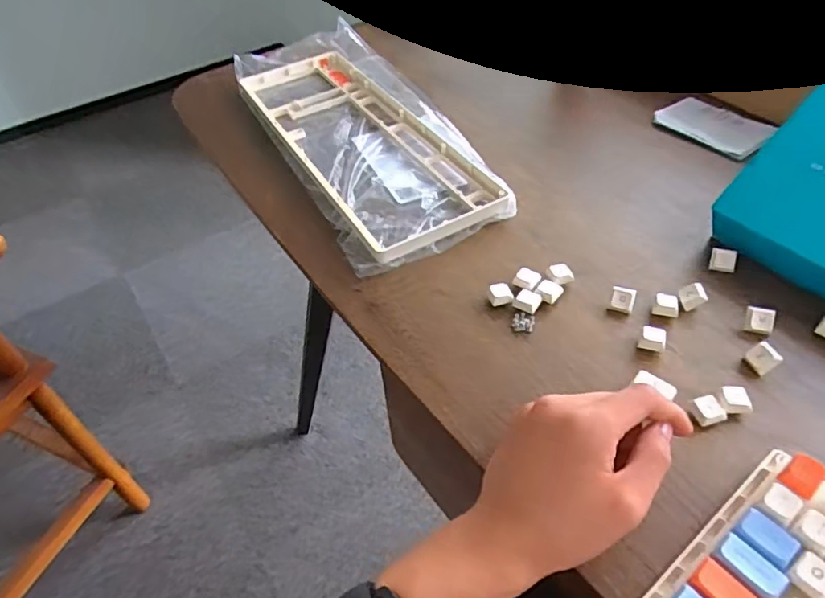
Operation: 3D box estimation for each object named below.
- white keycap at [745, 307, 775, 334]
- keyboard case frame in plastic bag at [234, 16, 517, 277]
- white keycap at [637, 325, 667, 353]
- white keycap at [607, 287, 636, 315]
[{"bbox_3d":[0.253,0.016,0.410,0.018,0.013,0.016,15,49,19],"label":"white keycap"},{"bbox_3d":[-0.059,-0.200,0.641,0.186,0.027,0.450,-21,48,-14],"label":"keyboard case frame in plastic bag"},{"bbox_3d":[0.174,0.030,0.410,0.017,0.012,0.019,12,48,16],"label":"white keycap"},{"bbox_3d":[0.162,0.001,0.436,0.018,0.015,0.014,19,51,22],"label":"white keycap"}]

